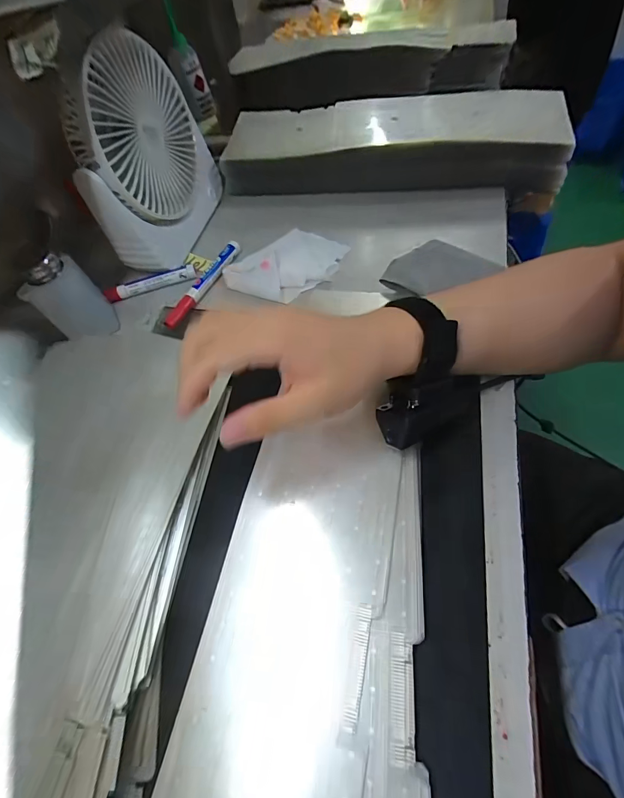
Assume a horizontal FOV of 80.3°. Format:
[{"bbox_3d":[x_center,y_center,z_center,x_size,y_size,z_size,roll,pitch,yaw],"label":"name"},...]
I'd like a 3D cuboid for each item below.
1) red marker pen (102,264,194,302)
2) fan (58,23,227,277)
[{"bbox_3d":[-0.199,-0.144,0.455,0.112,0.020,0.015,-17,57,0],"label":"red marker pen"},{"bbox_3d":[-0.186,-0.274,0.430,0.059,0.198,0.187,10,61,17],"label":"fan"}]

